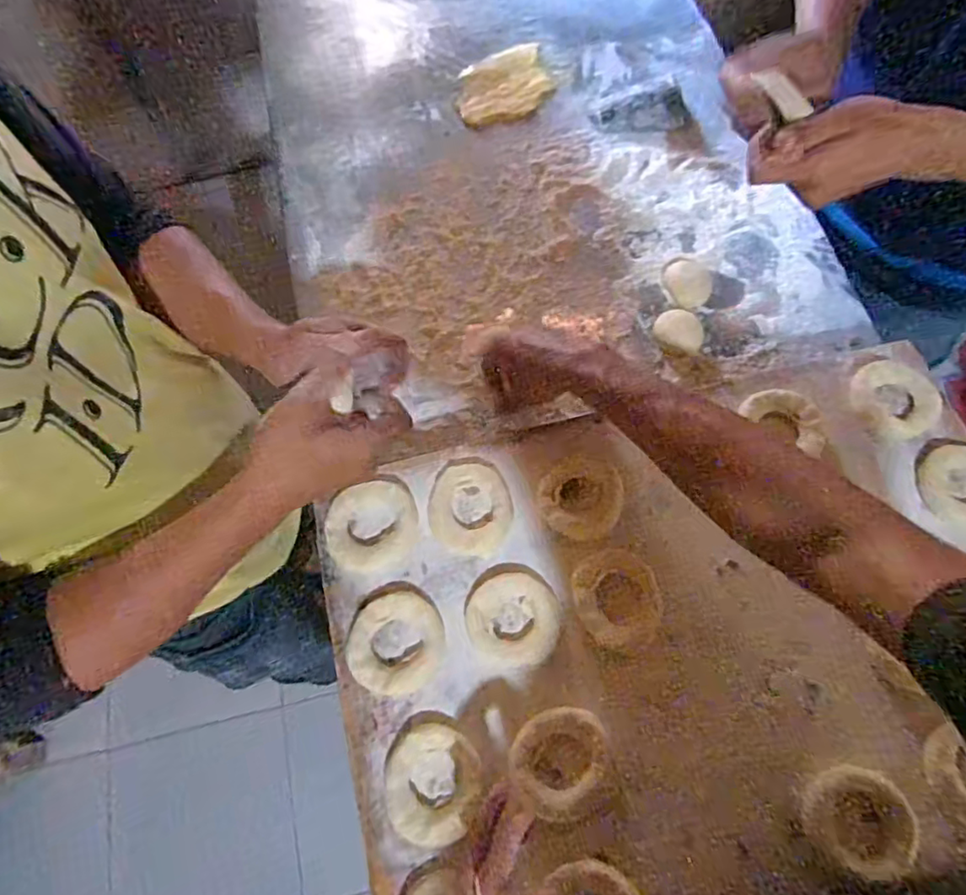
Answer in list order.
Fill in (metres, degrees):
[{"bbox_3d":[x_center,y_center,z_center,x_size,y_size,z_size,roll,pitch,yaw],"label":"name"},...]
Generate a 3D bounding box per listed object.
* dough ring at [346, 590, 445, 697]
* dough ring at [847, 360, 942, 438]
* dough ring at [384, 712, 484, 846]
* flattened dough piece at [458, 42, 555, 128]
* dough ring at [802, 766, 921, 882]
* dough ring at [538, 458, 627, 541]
[{"bbox_3d":[-0.071,0.158,0.496,0.075,0.012,0.078,-1,69,2],"label":"dough ring"},{"bbox_3d":[0.383,-0.046,0.564,0.072,0.015,0.078,-1,69,2],"label":"dough ring"},{"bbox_3d":[-0.039,0.248,0.460,0.074,0.011,0.082,17,71,9],"label":"dough ring"},{"bbox_3d":[0.026,-0.493,0.819,0.128,0.011,0.124,-15,69,-5],"label":"flattened dough piece"},{"bbox_3d":[0.277,0.272,0.449,0.071,0.017,0.065,13,71,7],"label":"dough ring"},{"bbox_3d":[0.085,0.043,0.528,0.070,0.010,0.071,-1,69,2],"label":"dough ring"}]

